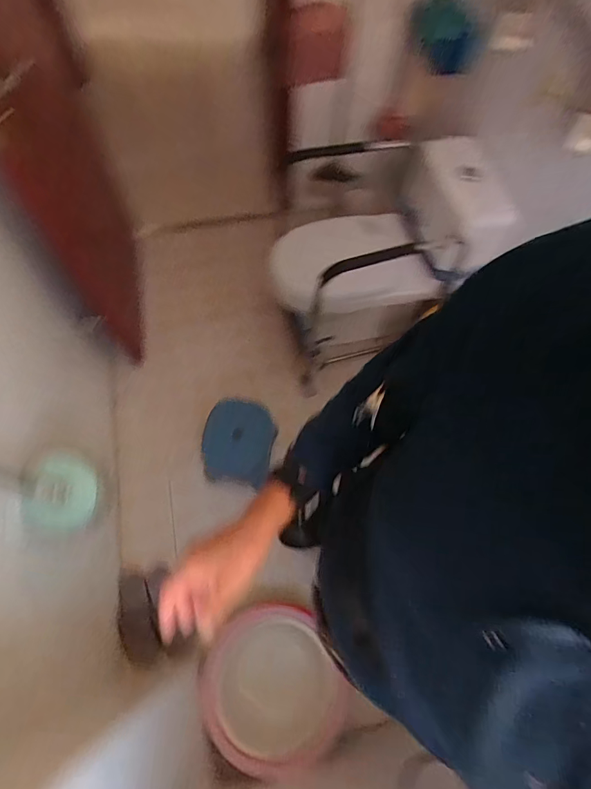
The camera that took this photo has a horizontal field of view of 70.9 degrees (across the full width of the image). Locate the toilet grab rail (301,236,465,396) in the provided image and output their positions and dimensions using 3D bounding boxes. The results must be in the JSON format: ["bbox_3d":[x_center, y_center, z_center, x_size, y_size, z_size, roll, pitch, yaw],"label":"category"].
[{"bbox_3d":[0.229,-0.249,1.374,0.403,0.649,0.117,-17,69,-11],"label":"toilet grab rail"}]

